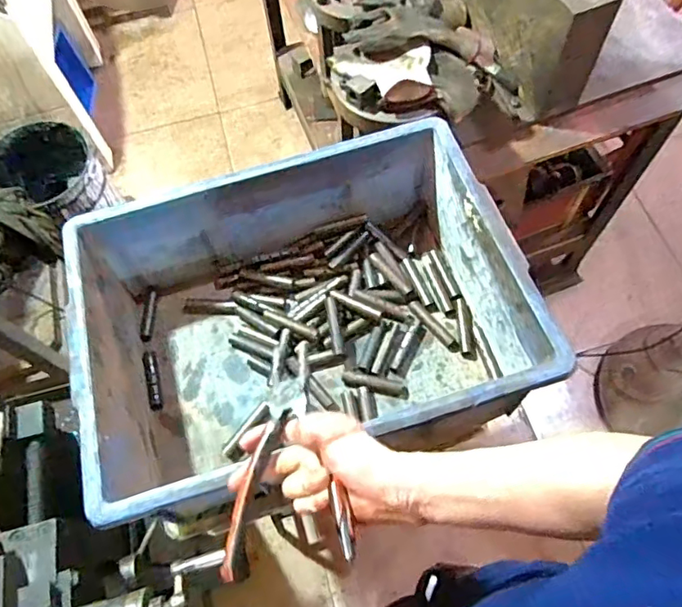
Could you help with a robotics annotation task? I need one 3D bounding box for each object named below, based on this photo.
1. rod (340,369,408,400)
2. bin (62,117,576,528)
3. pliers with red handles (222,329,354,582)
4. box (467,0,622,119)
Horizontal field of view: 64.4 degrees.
[{"bbox_3d":[0.044,0.102,0.683,0.084,0.021,0.020,10,65,9],"label":"rod"},{"bbox_3d":[-0.044,0.019,0.652,0.469,0.178,0.347,-17,64,-4],"label":"bin"},{"bbox_3d":[-0.036,0.113,0.444,0.096,0.033,0.198,0,57,4],"label":"pliers with red handles"},{"bbox_3d":[0.301,-0.489,0.887,0.095,0.211,0.289,-24,65,-8],"label":"box"}]

